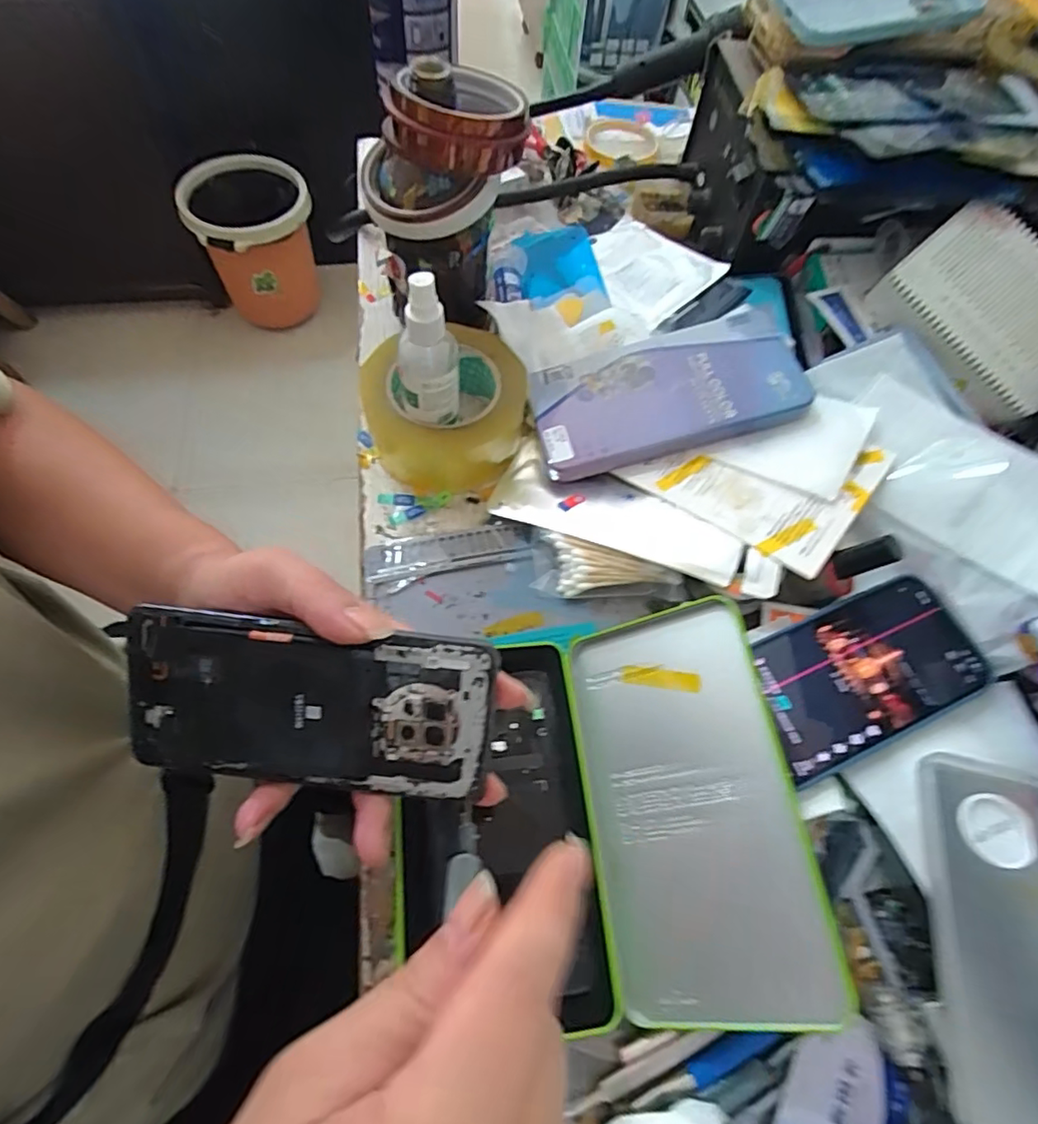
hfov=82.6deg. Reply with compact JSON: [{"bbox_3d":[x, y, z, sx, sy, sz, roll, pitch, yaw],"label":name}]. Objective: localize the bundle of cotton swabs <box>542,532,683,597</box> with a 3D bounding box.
[{"bbox_3d":[0.057,0.010,0.386,0.089,0.020,0.033,19,63,6],"label":"bundle of cotton swabs"}]

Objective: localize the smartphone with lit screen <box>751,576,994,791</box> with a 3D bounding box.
[{"bbox_3d":[0.206,0.064,0.352,0.139,0.010,0.078,-20,65,-14],"label":"smartphone with lit screen"}]

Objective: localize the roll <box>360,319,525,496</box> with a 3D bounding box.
[{"bbox_3d":[-0.050,-0.114,0.432,0.118,0.049,0.109,2,62,-3],"label":"roll"}]

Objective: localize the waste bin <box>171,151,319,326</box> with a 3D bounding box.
[{"bbox_3d":[-0.601,-0.719,1.397,0.262,0.287,0.244,-15,64,-12],"label":"waste bin"}]

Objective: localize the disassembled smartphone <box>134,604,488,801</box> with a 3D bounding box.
[{"bbox_3d":[-0.092,0.063,0.254,0.155,0.006,0.071,6,101,1],"label":"disassembled smartphone"}]

